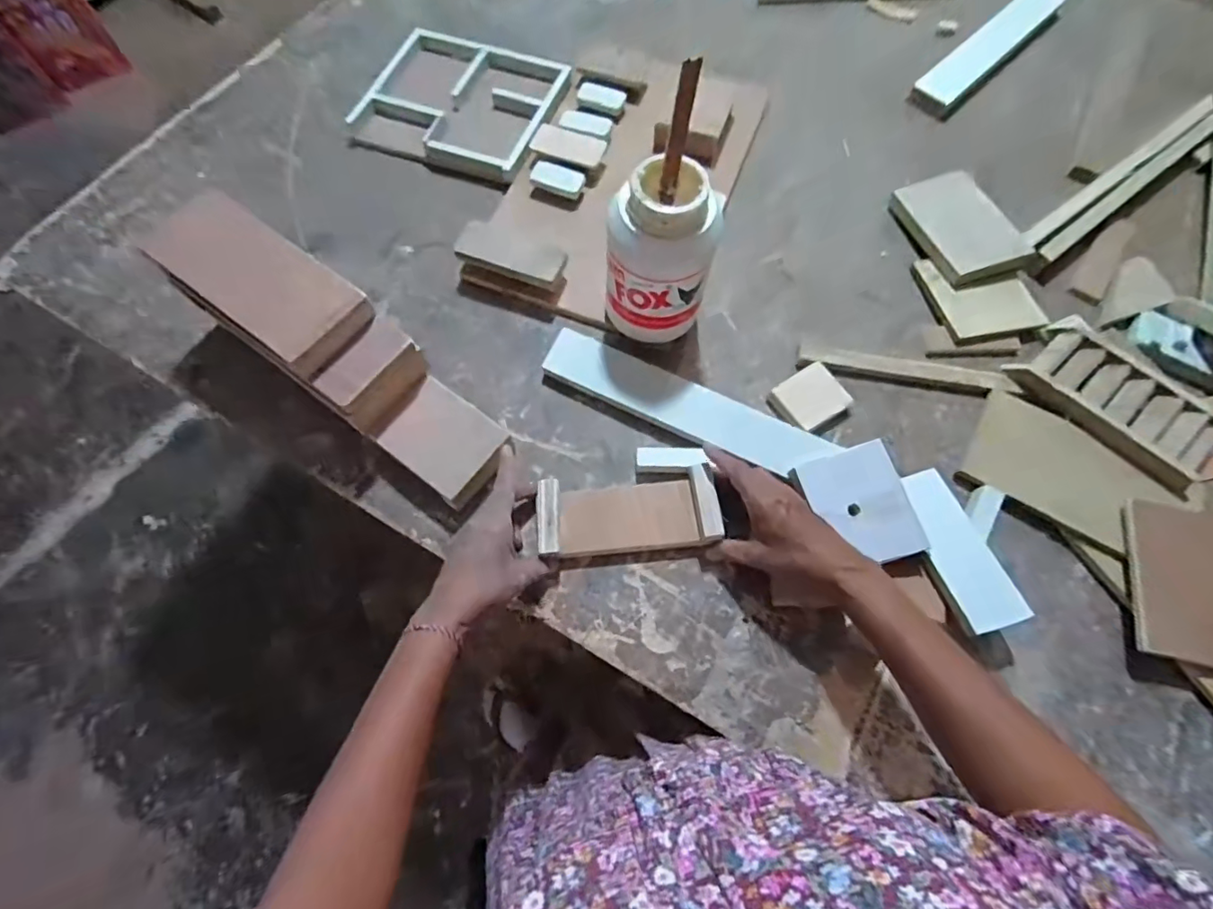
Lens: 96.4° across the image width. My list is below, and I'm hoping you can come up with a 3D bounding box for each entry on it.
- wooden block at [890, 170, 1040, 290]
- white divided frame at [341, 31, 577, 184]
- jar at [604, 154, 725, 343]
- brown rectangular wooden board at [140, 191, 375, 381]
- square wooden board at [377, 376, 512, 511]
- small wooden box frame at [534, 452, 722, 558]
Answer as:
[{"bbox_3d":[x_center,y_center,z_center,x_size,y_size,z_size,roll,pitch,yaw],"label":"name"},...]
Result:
[{"bbox_3d":[0.391,-0.252,0.594,0.100,0.018,0.141,-16,70,-7],"label":"wooden block"},{"bbox_3d":[-0.177,-0.439,0.670,0.225,0.020,0.198,21,70,7],"label":"white divided frame"},{"bbox_3d":[0.046,-0.171,0.502,0.091,0.176,0.080,23,70,8],"label":"jar"},{"bbox_3d":[-0.301,-0.150,0.460,0.200,0.026,0.082,35,72,12],"label":"brown rectangular wooden board"},{"bbox_3d":[-0.143,-0.008,0.496,0.098,0.035,0.079,36,72,12],"label":"square wooden board"},{"bbox_3d":[0.018,0.044,0.493,0.156,0.036,0.092,-7,68,-3],"label":"small wooden box frame"}]

